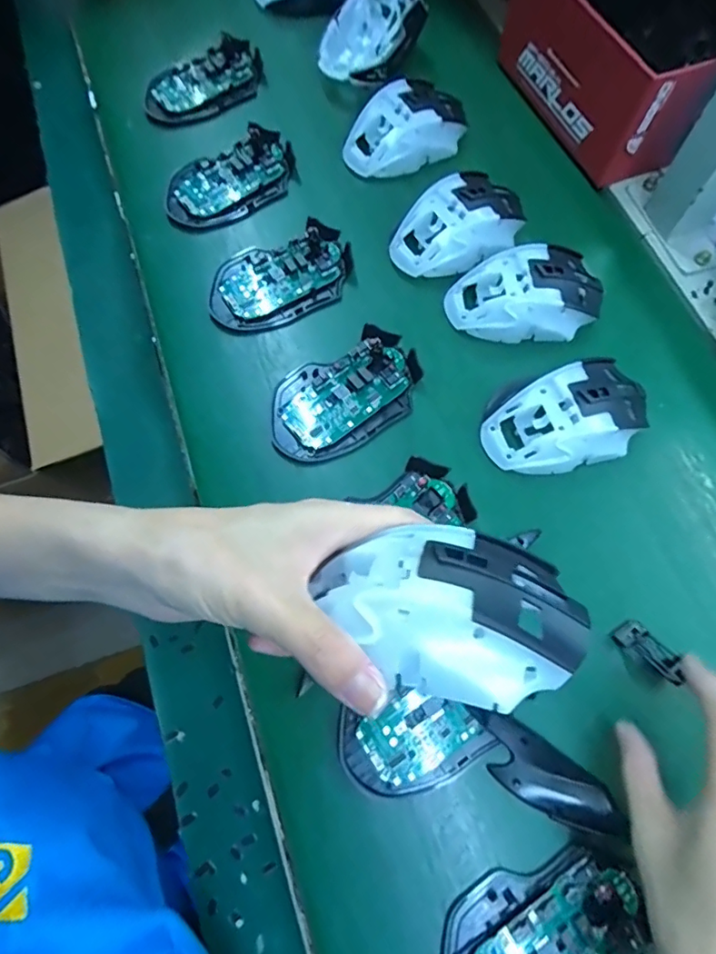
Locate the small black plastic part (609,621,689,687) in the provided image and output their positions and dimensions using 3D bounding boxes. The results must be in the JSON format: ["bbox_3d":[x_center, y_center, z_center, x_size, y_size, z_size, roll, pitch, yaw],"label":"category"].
[{"bbox_3d":[0.176,0.105,0.309,0.018,0.006,0.041,-40,54,-10],"label":"small black plastic part"}]

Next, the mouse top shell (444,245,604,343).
[{"bbox_3d":[0.127,-0.137,0.387,0.118,0.037,0.069,-11,71,-4],"label":"mouse top shell"}]

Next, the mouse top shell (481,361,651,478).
[{"bbox_3d":[0.143,-0.041,0.350,0.116,0.035,0.067,-19,72,-7],"label":"mouse top shell"}]

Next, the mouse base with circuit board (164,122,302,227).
[{"bbox_3d":[-0.107,-0.252,0.432,0.113,0.014,0.065,-27,72,-11],"label":"mouse base with circuit board"}]

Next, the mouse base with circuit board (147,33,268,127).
[{"bbox_3d":[-0.139,-0.361,0.471,0.114,0.017,0.062,-28,72,-11],"label":"mouse base with circuit board"}]

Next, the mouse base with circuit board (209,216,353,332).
[{"bbox_3d":[-0.059,-0.155,0.397,0.113,0.017,0.069,-26,72,-11],"label":"mouse base with circuit board"}]

